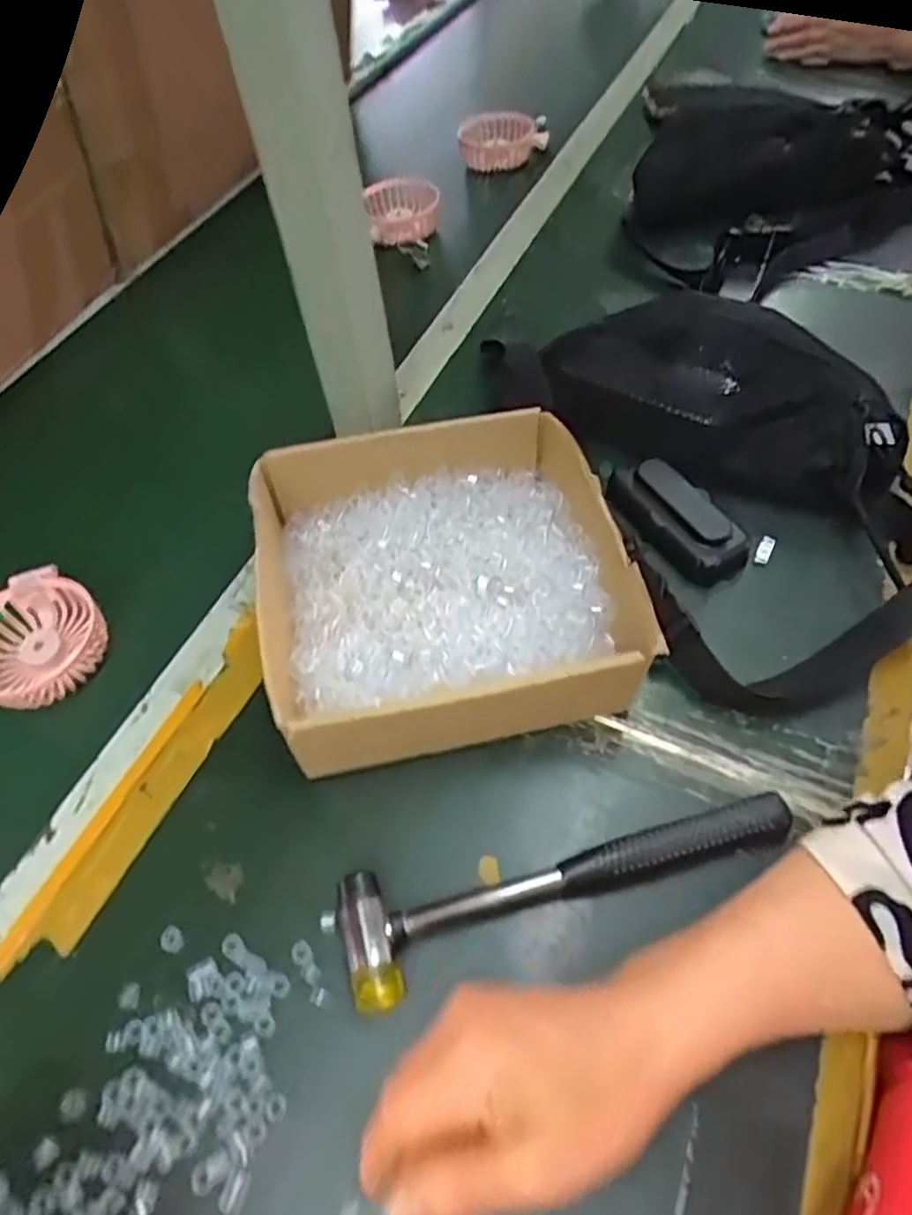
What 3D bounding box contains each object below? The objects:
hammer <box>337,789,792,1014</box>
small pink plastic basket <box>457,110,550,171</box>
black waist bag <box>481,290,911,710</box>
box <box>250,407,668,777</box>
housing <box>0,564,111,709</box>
[{"bbox_3d":[0.060,0.142,0.356,0.232,0.024,0.058,-13,55,-4],"label":"hammer"},{"bbox_3d":[0.051,-0.516,0.777,0.096,0.039,0.060,1,55,5],"label":"small pink plastic basket"},{"bbox_3d":[0.177,-0.110,0.488,0.227,0.093,0.339,-27,57,-14],"label":"black waist bag"},{"bbox_3d":[-0.009,-0.013,0.438,0.216,0.069,0.216,-15,55,-6],"label":"box"},{"bbox_3d":[-0.287,0.022,0.477,0.089,0.023,0.090,27,62,22],"label":"housing"}]

